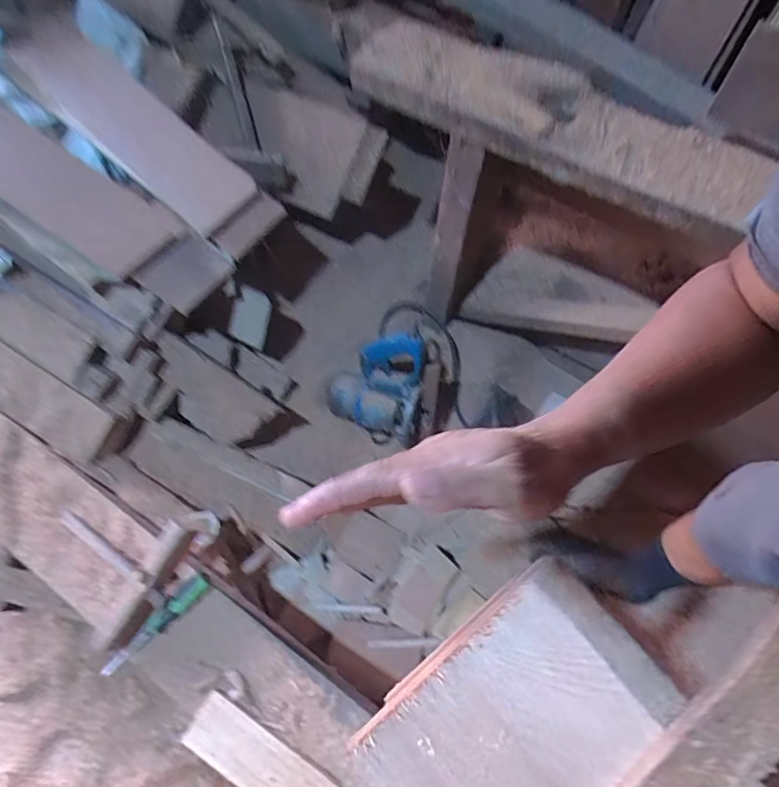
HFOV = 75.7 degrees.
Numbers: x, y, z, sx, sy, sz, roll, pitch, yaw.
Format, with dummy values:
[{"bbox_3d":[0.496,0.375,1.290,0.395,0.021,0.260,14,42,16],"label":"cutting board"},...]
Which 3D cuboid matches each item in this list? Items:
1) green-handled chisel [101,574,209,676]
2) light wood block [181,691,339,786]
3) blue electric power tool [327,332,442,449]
[{"bbox_3d":[-0.348,0.344,0.745,0.029,0.026,0.178,43,72,14],"label":"green-handled chisel"},{"bbox_3d":[-0.179,0.512,0.693,0.217,0.017,0.075,30,70,10],"label":"light wood block"},{"bbox_3d":[-0.022,0.008,1.075,0.222,0.228,0.182,-3,68,-4],"label":"blue electric power tool"}]

